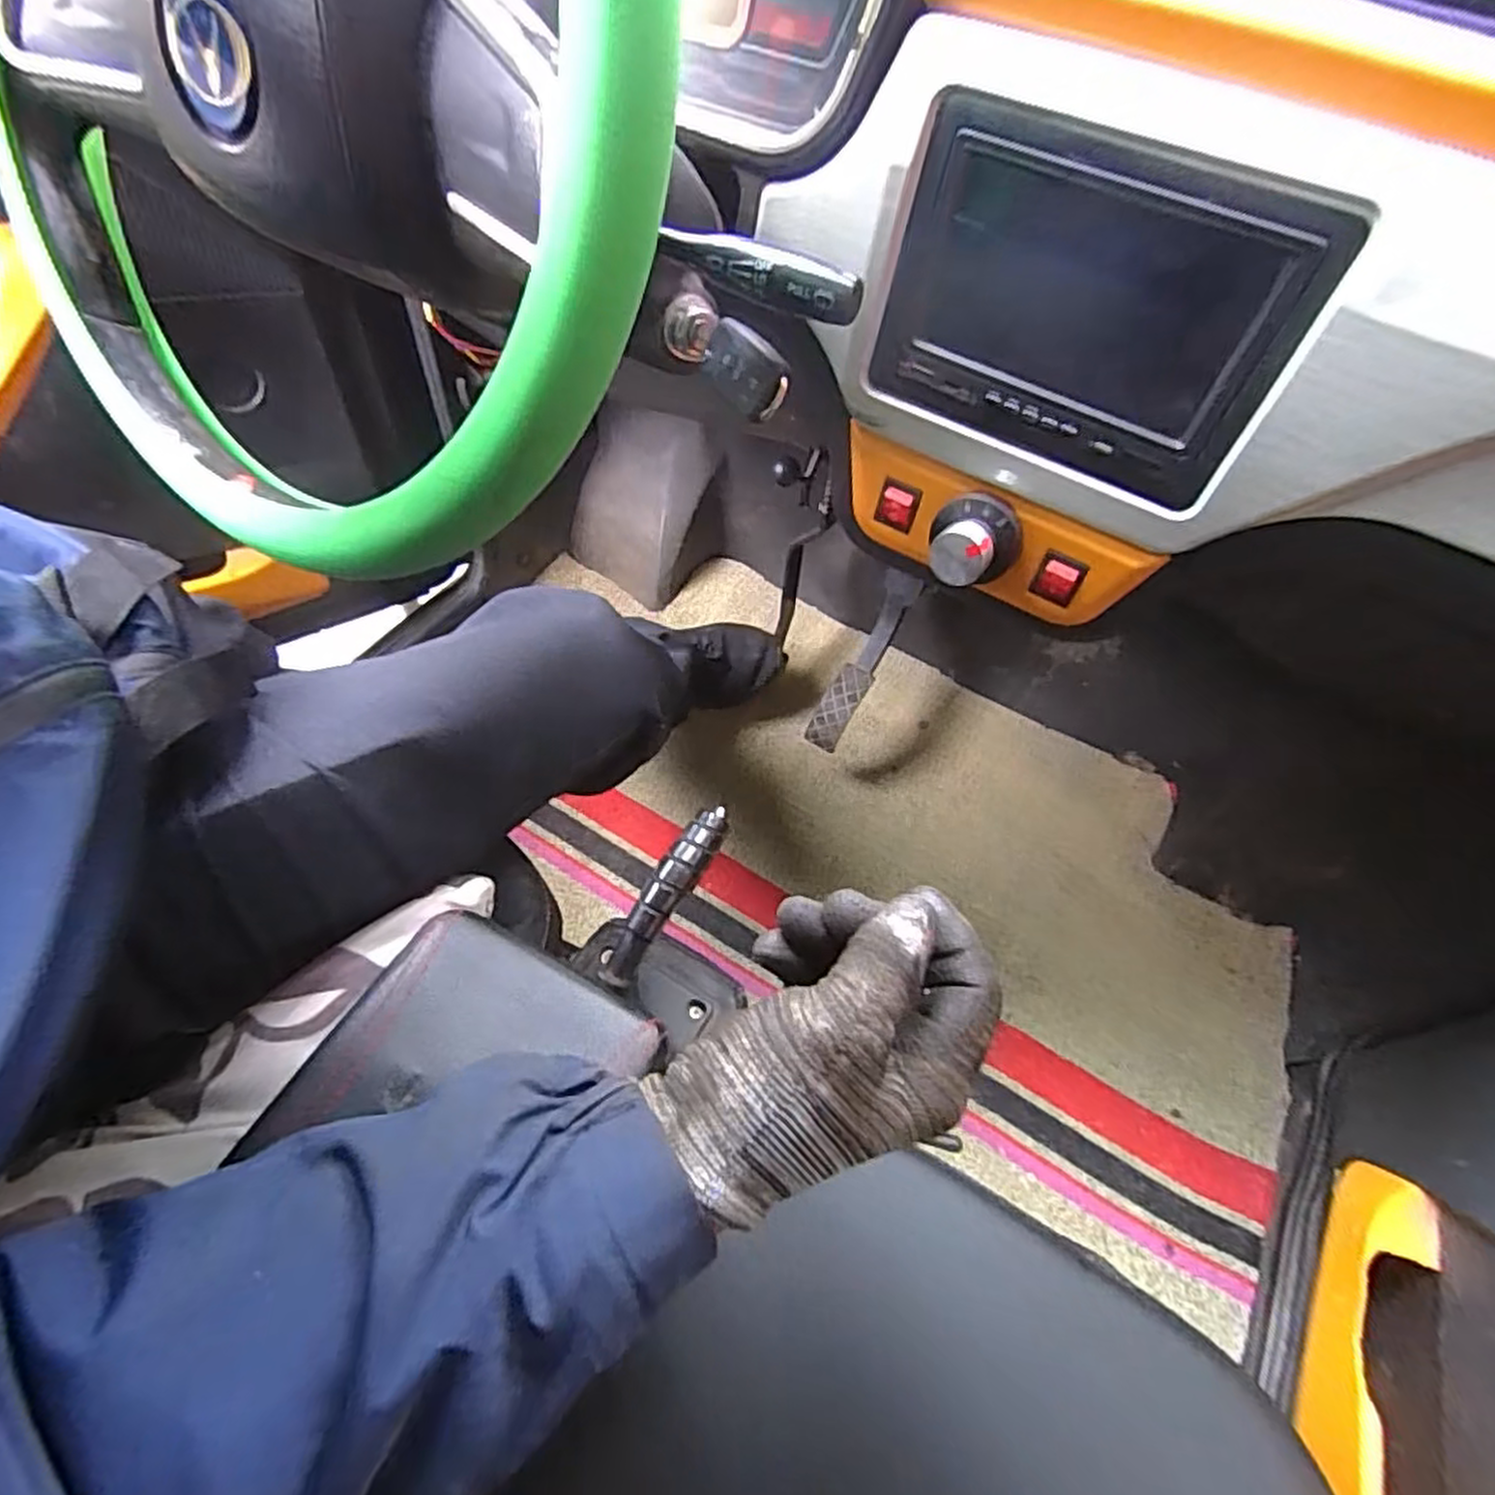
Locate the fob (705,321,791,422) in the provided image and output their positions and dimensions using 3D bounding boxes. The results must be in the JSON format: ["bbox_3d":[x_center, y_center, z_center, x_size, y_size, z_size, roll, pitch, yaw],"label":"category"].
[{"bbox_3d":[-0.002,-0.198,0.397,0.014,0.033,0.062,2,45,-48],"label":"fob"}]

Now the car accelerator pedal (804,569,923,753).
[{"bbox_3d":[0.134,-0.099,0.887,0.042,0.223,0.046,32,14,19],"label":"car accelerator pedal"}]

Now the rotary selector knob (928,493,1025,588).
[{"bbox_3d":[0.138,-0.122,0.467,0.054,0.048,0.046,20,56,11],"label":"rotary selector knob"}]

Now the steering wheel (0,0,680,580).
[{"bbox_3d":[-0.177,-0.257,0.310,0.370,0.339,0.100,36,30,11],"label":"steering wheel"}]

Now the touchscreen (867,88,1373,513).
[{"bbox_3d":[0.165,-0.217,0.382,0.195,0.135,0.033,31,59,18],"label":"touchscreen"}]

